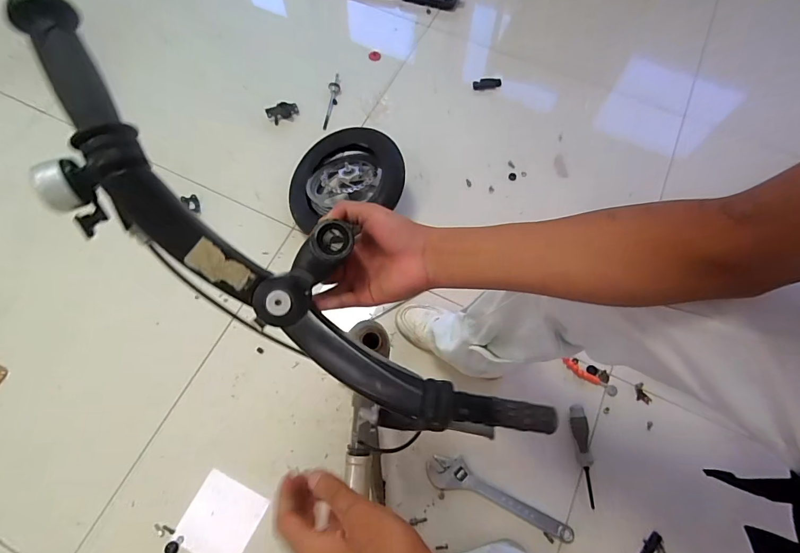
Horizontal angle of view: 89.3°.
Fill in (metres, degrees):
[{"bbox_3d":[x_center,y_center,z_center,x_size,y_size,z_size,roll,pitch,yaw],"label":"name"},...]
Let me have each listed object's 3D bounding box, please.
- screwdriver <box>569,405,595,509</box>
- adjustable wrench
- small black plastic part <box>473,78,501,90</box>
[{"bbox_3d":[0.354,0.344,0.789,0.031,0.035,0.179,1,68,0],"label":"screwdriver"},{"bbox_3d":[0.187,0.418,0.764,0.283,0.013,0.061,24,70,9],"label":"adjustable wrench"},{"bbox_3d":[0.252,-0.556,1.166,0.089,0.020,0.023,-14,69,-6],"label":"small black plastic part"}]

